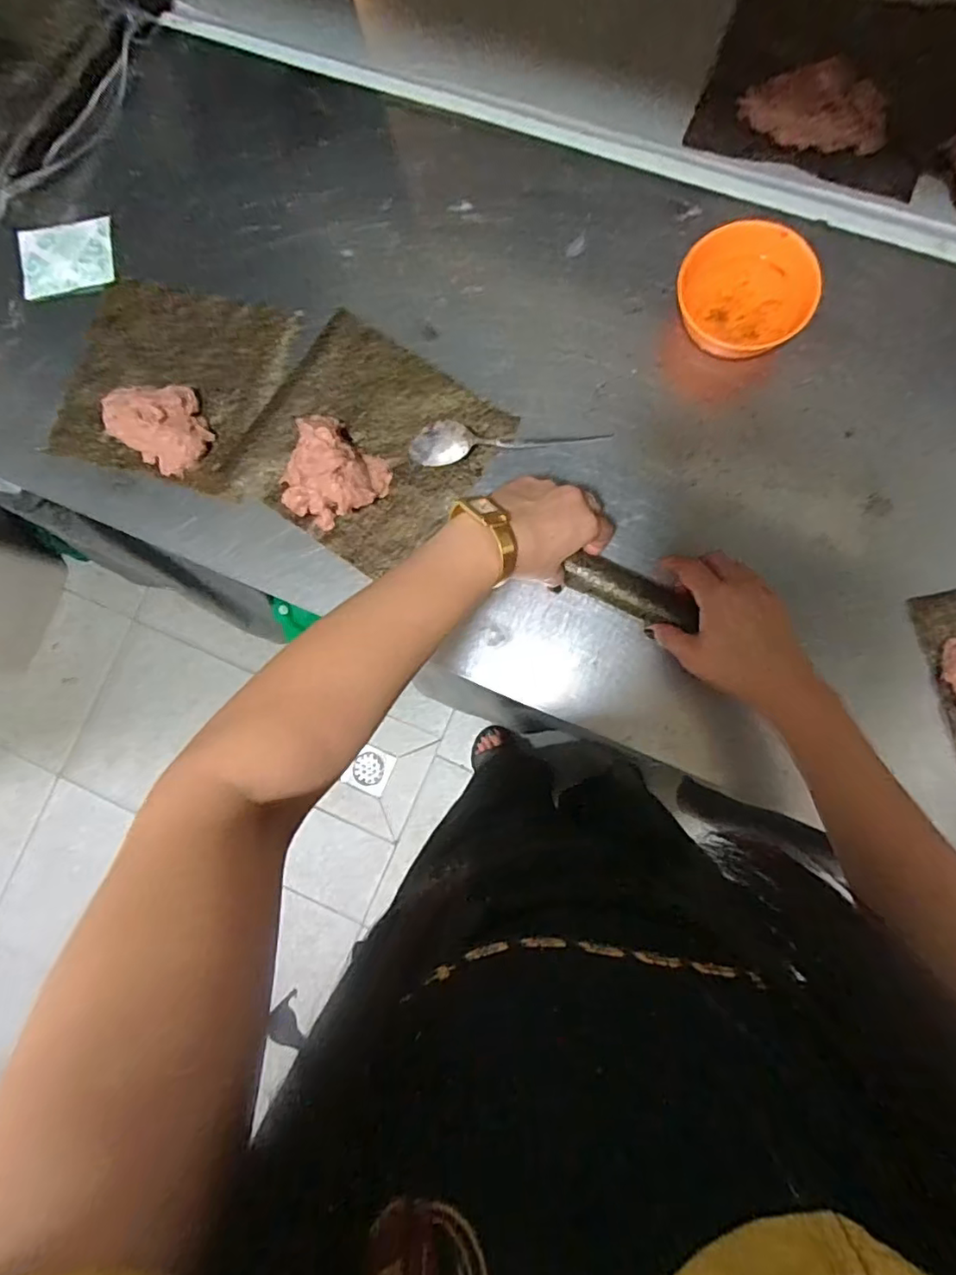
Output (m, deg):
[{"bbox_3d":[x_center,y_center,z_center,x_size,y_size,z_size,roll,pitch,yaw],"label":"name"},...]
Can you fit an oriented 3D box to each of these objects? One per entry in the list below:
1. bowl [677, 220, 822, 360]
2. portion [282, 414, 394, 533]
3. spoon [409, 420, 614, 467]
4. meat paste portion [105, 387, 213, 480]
[{"bbox_3d":[0.215,-0.276,0.480,0.094,0.057,0.098,-1,82,5],"label":"bowl"},{"bbox_3d":[-0.129,-0.140,0.505,0.085,0.038,0.083,-1,82,5],"label":"portion"},{"bbox_3d":[0.023,-0.171,0.504,0.164,0.024,0.037,-3,82,5],"label":"spoon"},{"bbox_3d":[-0.281,-0.191,0.525,0.083,0.034,0.072,42,88,9],"label":"meat paste portion"}]

